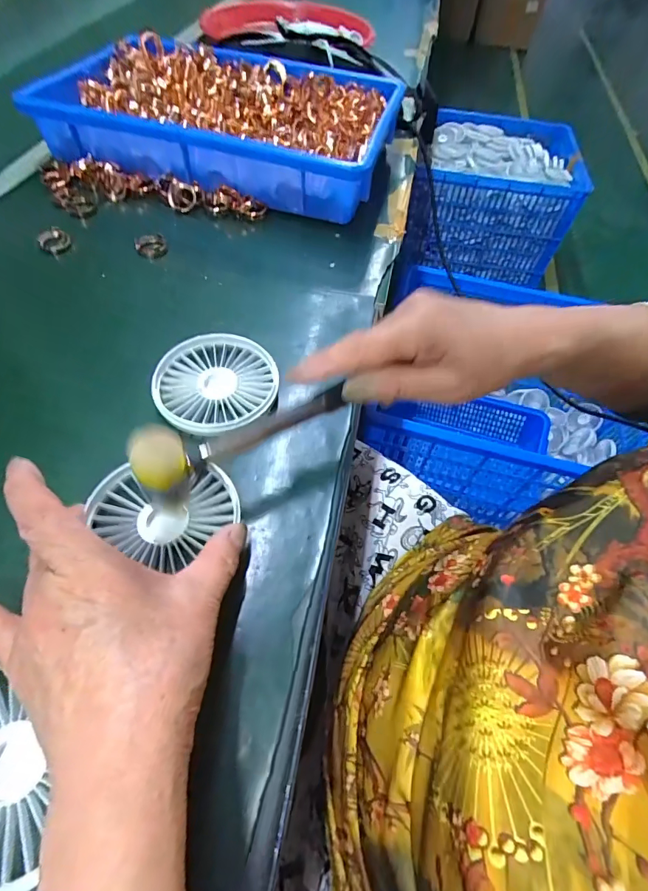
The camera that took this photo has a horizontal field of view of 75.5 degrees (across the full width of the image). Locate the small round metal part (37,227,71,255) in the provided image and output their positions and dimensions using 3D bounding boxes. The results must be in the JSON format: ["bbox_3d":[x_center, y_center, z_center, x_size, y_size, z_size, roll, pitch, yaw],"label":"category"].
[{"bbox_3d":[-0.246,-0.186,0.382,0.026,0.011,0.023,-30,65,-20],"label":"small round metal part"}]

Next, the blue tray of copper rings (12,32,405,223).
[{"bbox_3d":[-0.105,-0.357,0.464,0.344,0.065,0.228,12,58,3],"label":"blue tray of copper rings"}]

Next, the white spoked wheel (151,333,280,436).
[{"bbox_3d":[-0.079,-0.044,0.306,0.086,0.014,0.086,2,58,-3],"label":"white spoked wheel"}]

